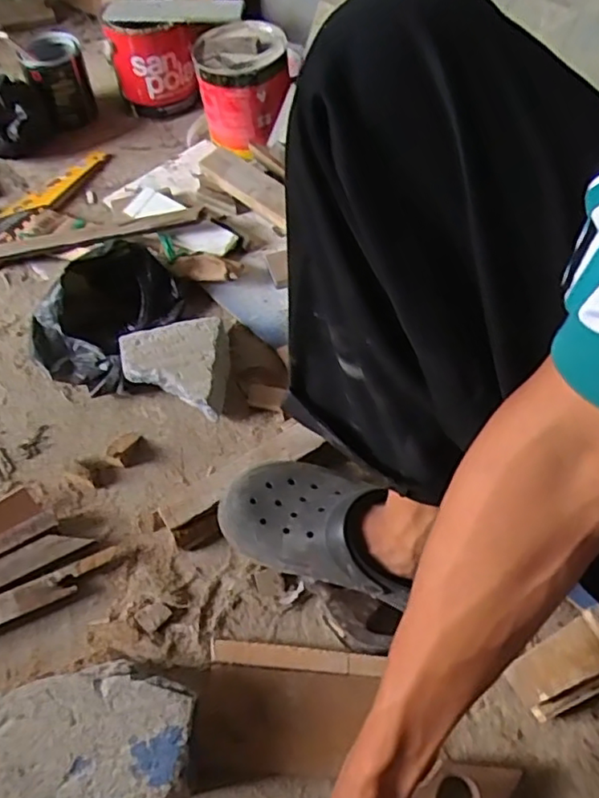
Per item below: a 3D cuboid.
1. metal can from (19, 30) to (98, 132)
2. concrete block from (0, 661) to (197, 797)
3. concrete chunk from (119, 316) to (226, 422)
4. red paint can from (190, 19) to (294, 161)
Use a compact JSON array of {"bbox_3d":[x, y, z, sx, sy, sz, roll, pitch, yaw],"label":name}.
[{"bbox_3d":[-0.414,-0.542,1.077,0.099,0.136,0.122,-17,57,-13],"label":"metal can"},{"bbox_3d":[-0.199,0.310,0.553,0.205,0.064,0.113,-9,57,-5],"label":"concrete block"},{"bbox_3d":[-0.158,-0.032,0.788,0.122,0.080,0.120,-2,57,-1],"label":"concrete chunk"},{"bbox_3d":[-0.092,-0.519,1.034,0.148,0.153,0.156,-5,57,-2],"label":"red paint can"}]

